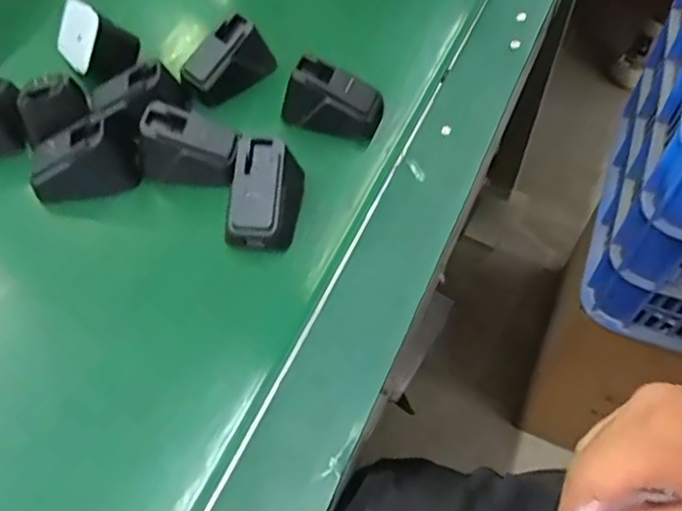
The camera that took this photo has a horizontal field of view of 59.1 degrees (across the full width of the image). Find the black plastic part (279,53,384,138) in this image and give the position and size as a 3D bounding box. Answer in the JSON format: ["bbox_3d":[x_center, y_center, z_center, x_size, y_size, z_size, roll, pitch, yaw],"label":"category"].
[{"bbox_3d":[-0.005,-0.109,0.421,0.067,0.035,0.033,15,59,12],"label":"black plastic part"}]

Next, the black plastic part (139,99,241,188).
[{"bbox_3d":[-0.102,-0.075,0.408,0.064,0.045,0.031,3,57,4],"label":"black plastic part"}]

